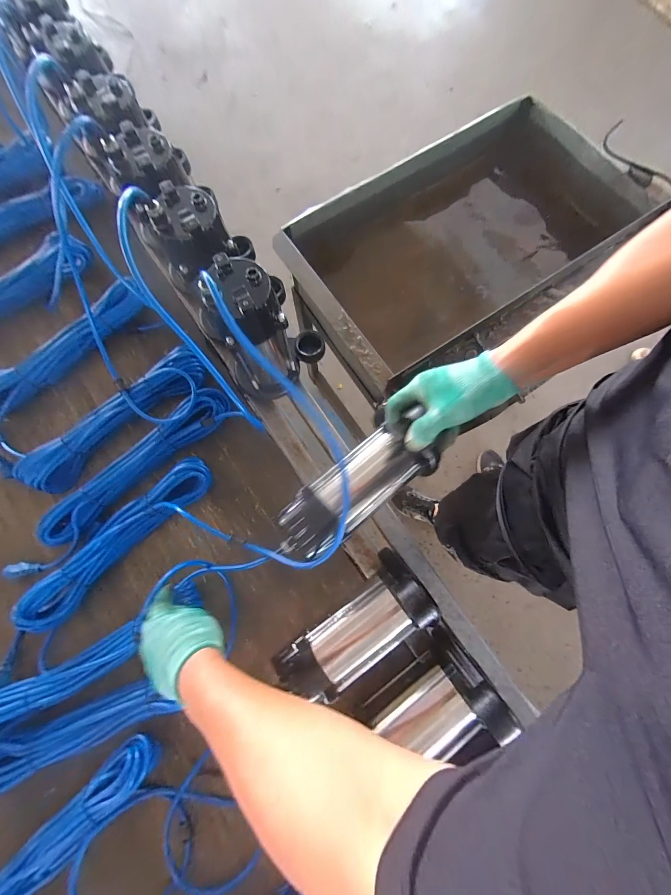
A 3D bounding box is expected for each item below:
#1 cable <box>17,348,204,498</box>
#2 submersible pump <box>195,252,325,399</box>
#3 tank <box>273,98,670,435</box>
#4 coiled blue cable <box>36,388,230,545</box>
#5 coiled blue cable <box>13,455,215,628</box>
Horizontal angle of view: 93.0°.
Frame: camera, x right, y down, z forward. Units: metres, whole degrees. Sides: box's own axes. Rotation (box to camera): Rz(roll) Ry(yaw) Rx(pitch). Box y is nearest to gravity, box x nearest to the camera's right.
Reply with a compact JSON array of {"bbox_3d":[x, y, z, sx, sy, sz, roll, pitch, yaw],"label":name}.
[{"bbox_3d":[-0.388,-0.047,0.558,0.351,0.039,0.082,-38,80,-8],"label":"cable"},{"bbox_3d":[-0.094,-0.181,0.501,0.158,0.242,0.104,-17,78,-4],"label":"submersible pump"},{"bbox_3d":[0.287,-0.457,0.780,0.760,0.247,0.484,-34,79,-6],"label":"tank"},{"bbox_3d":[-0.338,0.033,0.551,0.349,0.052,0.065,-43,81,-9],"label":"coiled blue cable"},{"bbox_3d":[-0.342,0.148,0.520,0.341,0.060,0.077,-42,80,-9],"label":"coiled blue cable"}]

